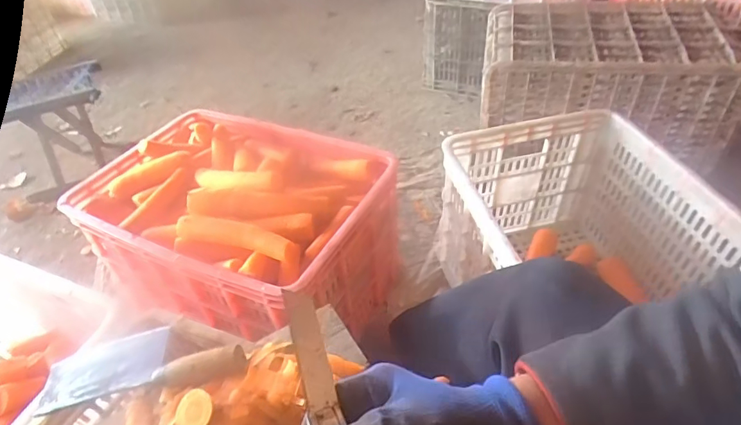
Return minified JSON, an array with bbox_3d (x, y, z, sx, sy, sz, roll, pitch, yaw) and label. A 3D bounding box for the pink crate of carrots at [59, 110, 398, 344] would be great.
[{"bbox_3d":[-0.232,0.036,0.887,0.488,0.306,0.346,17,47,23],"label":"pink crate of carrots"}]

